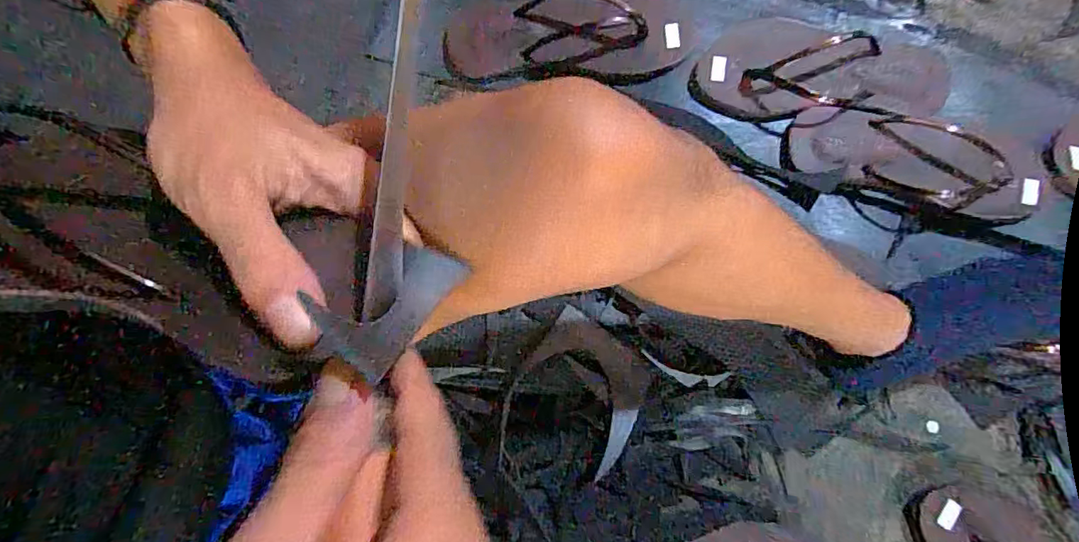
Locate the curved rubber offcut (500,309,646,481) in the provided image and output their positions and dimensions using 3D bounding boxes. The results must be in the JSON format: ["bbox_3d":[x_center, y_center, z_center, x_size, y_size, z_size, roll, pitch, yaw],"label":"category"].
[{"bbox_3d":[0.033,0.114,0.474,0.113,0.026,0.132,33,83,9],"label":"curved rubber offcut"}]

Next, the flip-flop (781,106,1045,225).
[{"bbox_3d":[0.357,-0.105,0.497,0.227,0.026,0.082,13,80,7],"label":"flip-flop"}]

